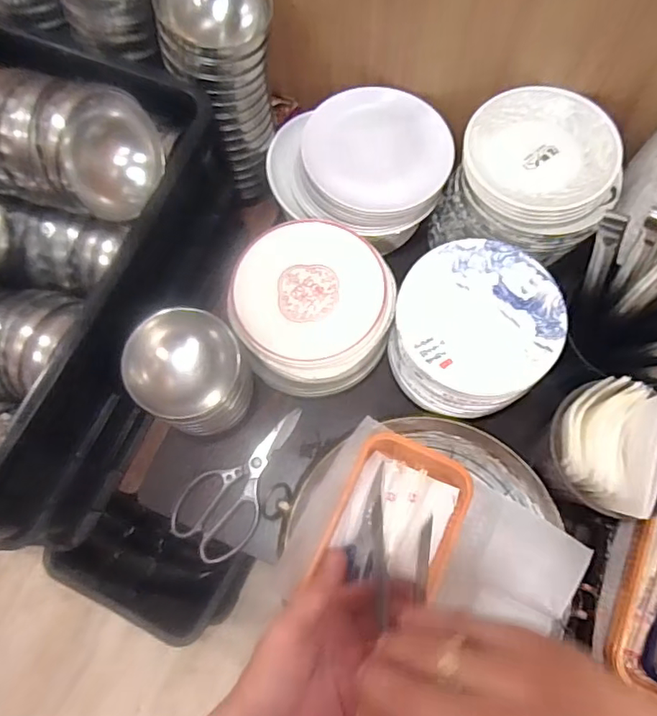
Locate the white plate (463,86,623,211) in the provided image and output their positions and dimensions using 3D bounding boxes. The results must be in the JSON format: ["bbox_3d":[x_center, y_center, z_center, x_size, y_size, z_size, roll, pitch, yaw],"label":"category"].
[{"bbox_3d":[0.235,-0.232,0.592,0.162,0.025,0.146,32,75,11],"label":"white plate"}]

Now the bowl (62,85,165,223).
[{"bbox_3d":[-0.208,-0.193,0.504,0.046,0.102,0.104,29,78,27],"label":"bowl"}]

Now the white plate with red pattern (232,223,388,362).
[{"bbox_3d":[-0.022,-0.081,0.629,0.170,0.024,0.163,0,71,1],"label":"white plate with red pattern"}]

